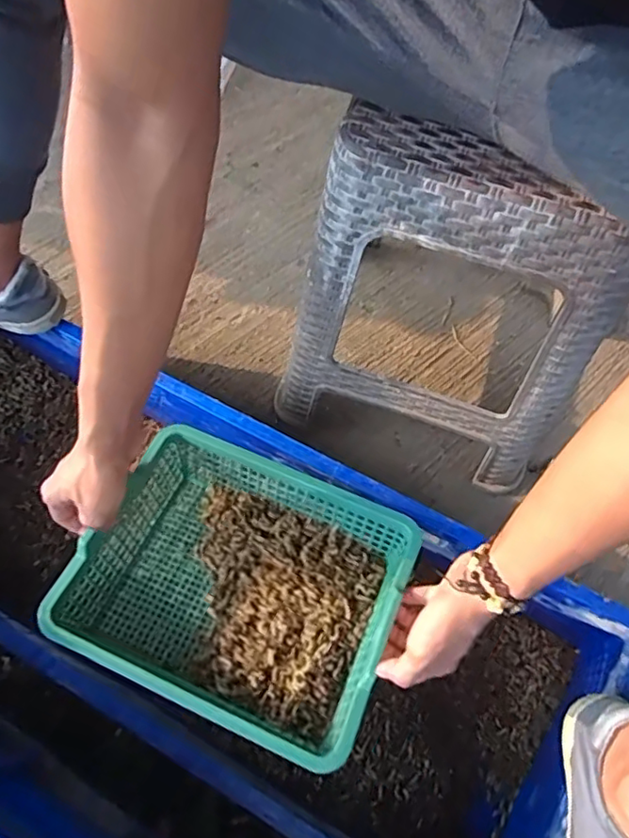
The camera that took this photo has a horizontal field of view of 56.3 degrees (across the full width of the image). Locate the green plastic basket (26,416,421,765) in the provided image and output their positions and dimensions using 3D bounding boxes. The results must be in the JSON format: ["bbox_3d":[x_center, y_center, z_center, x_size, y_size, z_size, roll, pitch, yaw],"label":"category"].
[{"bbox_3d":[-0.070,0.157,0.576,0.280,0.103,0.232,23,67,8],"label":"green plastic basket"}]

